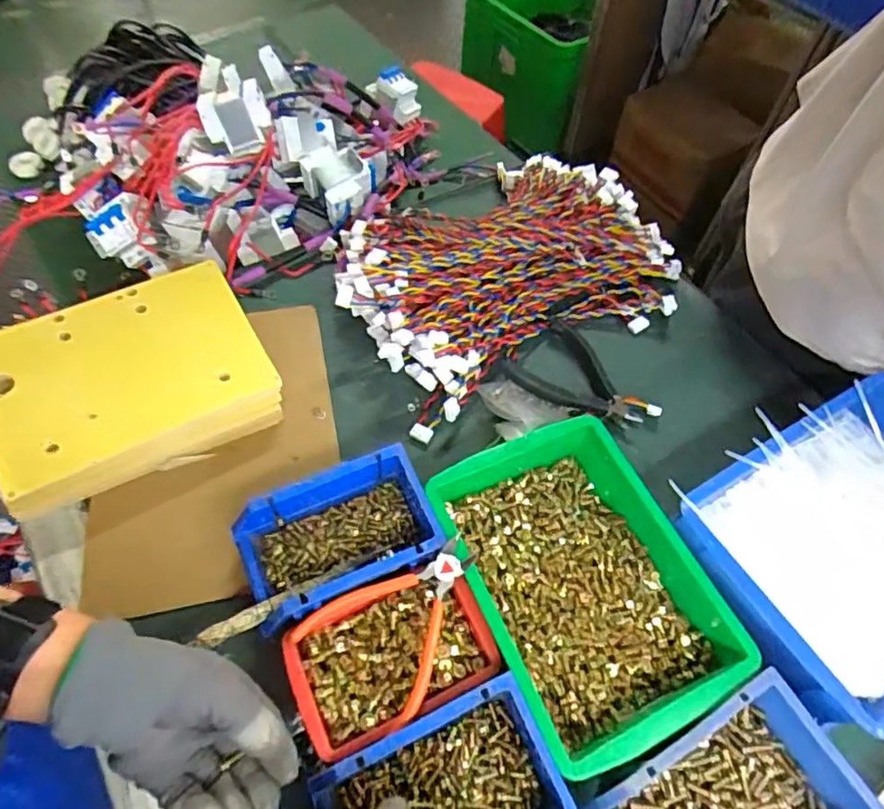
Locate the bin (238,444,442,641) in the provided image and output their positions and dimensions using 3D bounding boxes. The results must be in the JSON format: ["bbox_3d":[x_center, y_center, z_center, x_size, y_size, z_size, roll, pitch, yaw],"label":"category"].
[{"bbox_3d":[-0.088,0.115,0.486,0.157,0.059,0.103,-20,62,-14],"label":"bin"}]

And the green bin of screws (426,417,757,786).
[{"bbox_3d":[0.117,0.146,0.490,0.185,0.067,0.243,-20,62,-14],"label":"green bin of screws"}]

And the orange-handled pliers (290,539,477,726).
[{"bbox_3d":[-0.033,0.154,0.440,0.103,0.019,0.126,33,77,7],"label":"orange-handled pliers"}]

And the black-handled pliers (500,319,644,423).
[{"bbox_3d":[0.153,-0.029,0.620,0.140,0.027,0.119,39,65,19],"label":"black-handled pliers"}]

